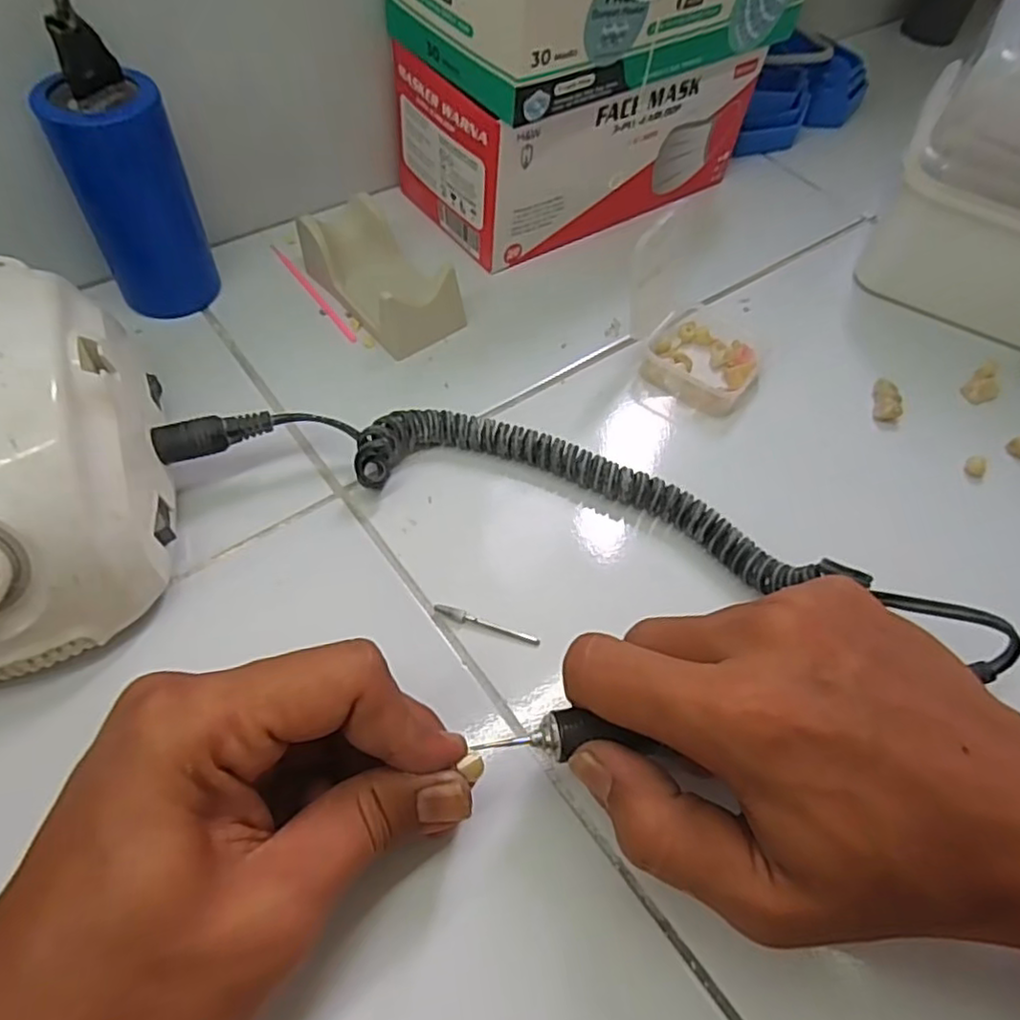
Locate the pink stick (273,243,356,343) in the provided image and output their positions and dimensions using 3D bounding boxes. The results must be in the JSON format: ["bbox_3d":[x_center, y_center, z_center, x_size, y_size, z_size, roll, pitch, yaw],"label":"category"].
[{"bbox_3d":[-0.112,-0.123,0.376,0.006,0.004,0.093,-32,65,-21],"label":"pink stick"}]

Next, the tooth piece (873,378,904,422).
[{"bbox_3d":[0.201,-0.058,0.357,0.011,0.011,0.025,10,58,2],"label":"tooth piece"}]

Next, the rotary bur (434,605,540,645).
[{"bbox_3d":[-0.009,0.046,0.269,0.043,0.004,0.005,18,58,8],"label":"rotary bur"}]

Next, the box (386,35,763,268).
[{"bbox_3d":[0.042,-0.235,0.410,0.206,0.085,0.102,-30,64,-21],"label":"box"}]

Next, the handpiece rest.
[{"bbox_3d":[-0.068,-0.126,0.358,0.048,0.034,0.089,-34,66,-22],"label":"handpiece rest"}]

